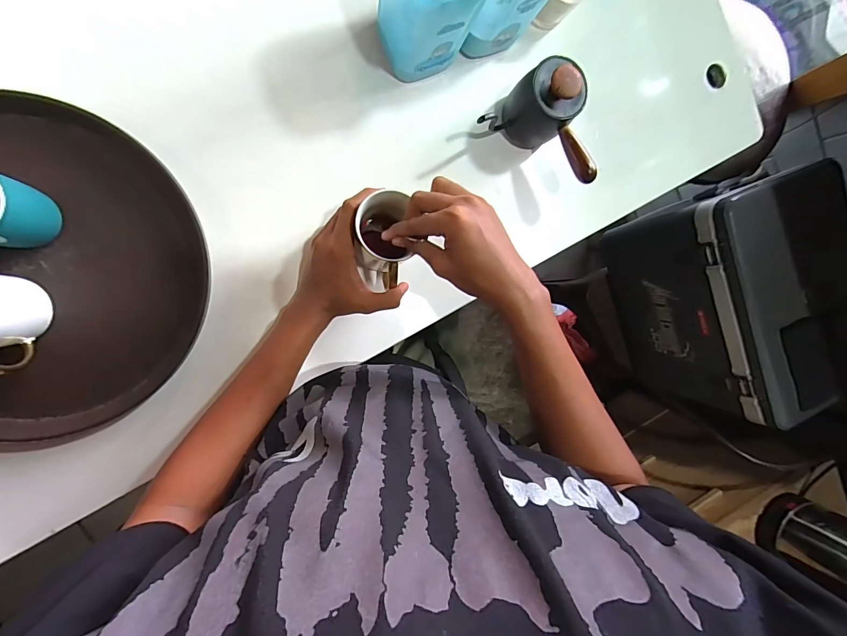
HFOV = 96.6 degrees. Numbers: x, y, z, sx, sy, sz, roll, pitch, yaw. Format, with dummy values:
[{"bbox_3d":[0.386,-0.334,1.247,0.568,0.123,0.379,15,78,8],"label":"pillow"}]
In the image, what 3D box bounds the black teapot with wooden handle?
[{"bbox_3d":[0.147,-0.237,0.455,0.149,0.098,0.100,20,92,-9],"label":"black teapot with wooden handle"}]

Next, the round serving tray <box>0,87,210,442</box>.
[{"bbox_3d":[-0.410,-0.049,0.389,0.338,0.022,0.332,-1,94,-12],"label":"round serving tray"}]

